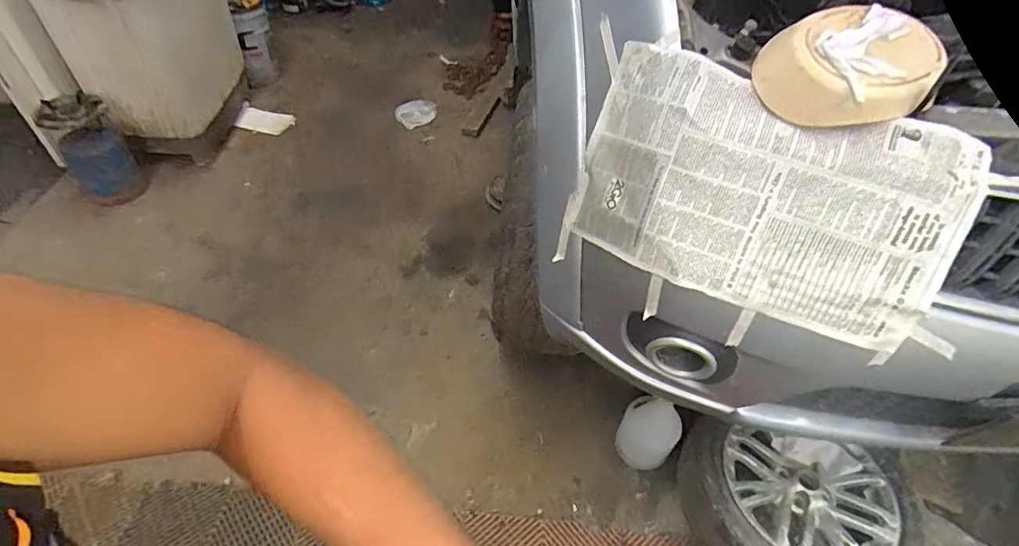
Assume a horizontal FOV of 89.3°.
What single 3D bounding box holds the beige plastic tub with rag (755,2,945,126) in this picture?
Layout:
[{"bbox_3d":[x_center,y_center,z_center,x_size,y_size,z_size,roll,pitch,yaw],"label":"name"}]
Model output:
[{"bbox_3d":[0.451,-0.275,0.689,0.224,0.072,0.159,-9,76,-5],"label":"beige plastic tub with rag"}]

